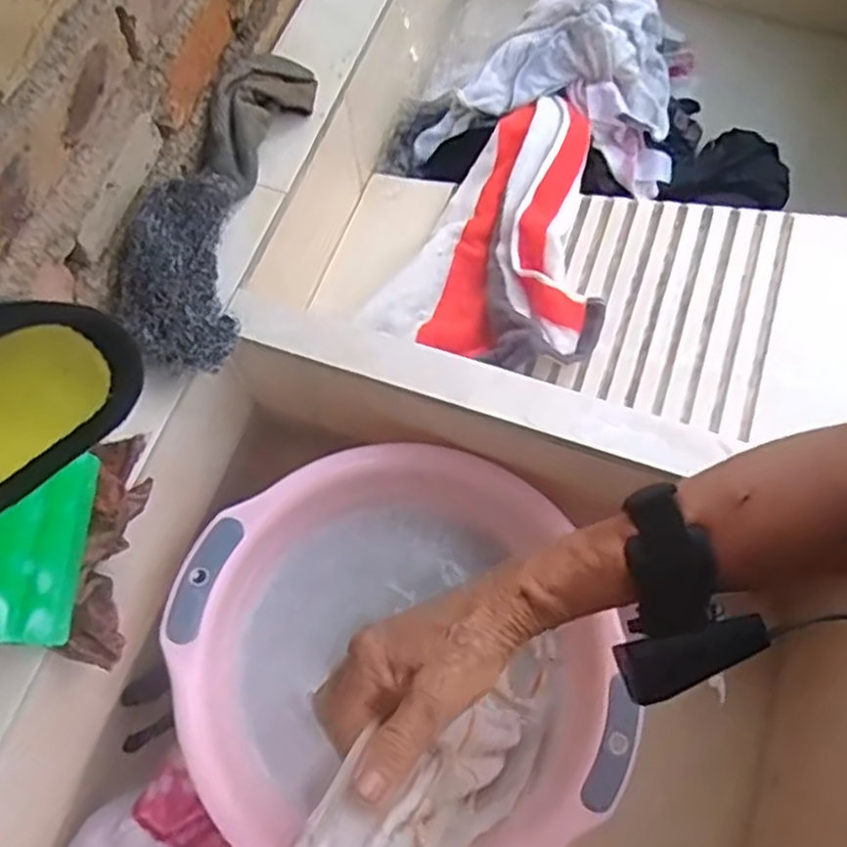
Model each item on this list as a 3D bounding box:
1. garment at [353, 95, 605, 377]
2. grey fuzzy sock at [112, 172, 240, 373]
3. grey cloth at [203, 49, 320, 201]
[{"bbox_3d":[0.095,-0.167,0.619,0.167,0.060,0.278,29,70,9],"label":"garment"},{"bbox_3d":[-0.162,-0.101,0.487,0.073,0.032,0.133,-4,69,-4],"label":"grey fuzzy sock"},{"bbox_3d":[-0.125,-0.228,0.556,0.048,0.034,0.117,27,70,8],"label":"grey cloth"}]

